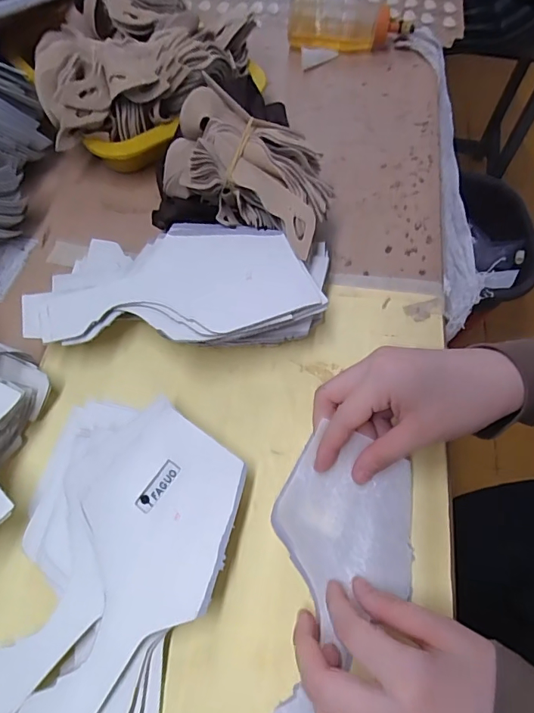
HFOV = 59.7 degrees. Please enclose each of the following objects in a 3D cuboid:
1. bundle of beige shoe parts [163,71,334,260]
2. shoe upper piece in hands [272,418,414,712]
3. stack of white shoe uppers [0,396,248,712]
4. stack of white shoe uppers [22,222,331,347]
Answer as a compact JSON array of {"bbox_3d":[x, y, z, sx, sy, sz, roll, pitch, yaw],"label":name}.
[{"bbox_3d":[-0.010,-0.157,0.383,0.150,0.057,0.094,30,67,14],"label":"bundle of beige shoe parts"},{"bbox_3d":[0.042,0.143,0.290,0.091,0.020,0.184,14,64,7],"label":"shoe upper piece in hands"},{"bbox_3d":[-0.096,0.134,0.286,0.129,0.029,0.210,11,64,5],"label":"stack of white shoe uppers"},{"bbox_3d":[-0.067,-0.049,0.366,0.226,0.049,0.107,3,63,1],"label":"stack of white shoe uppers"}]

